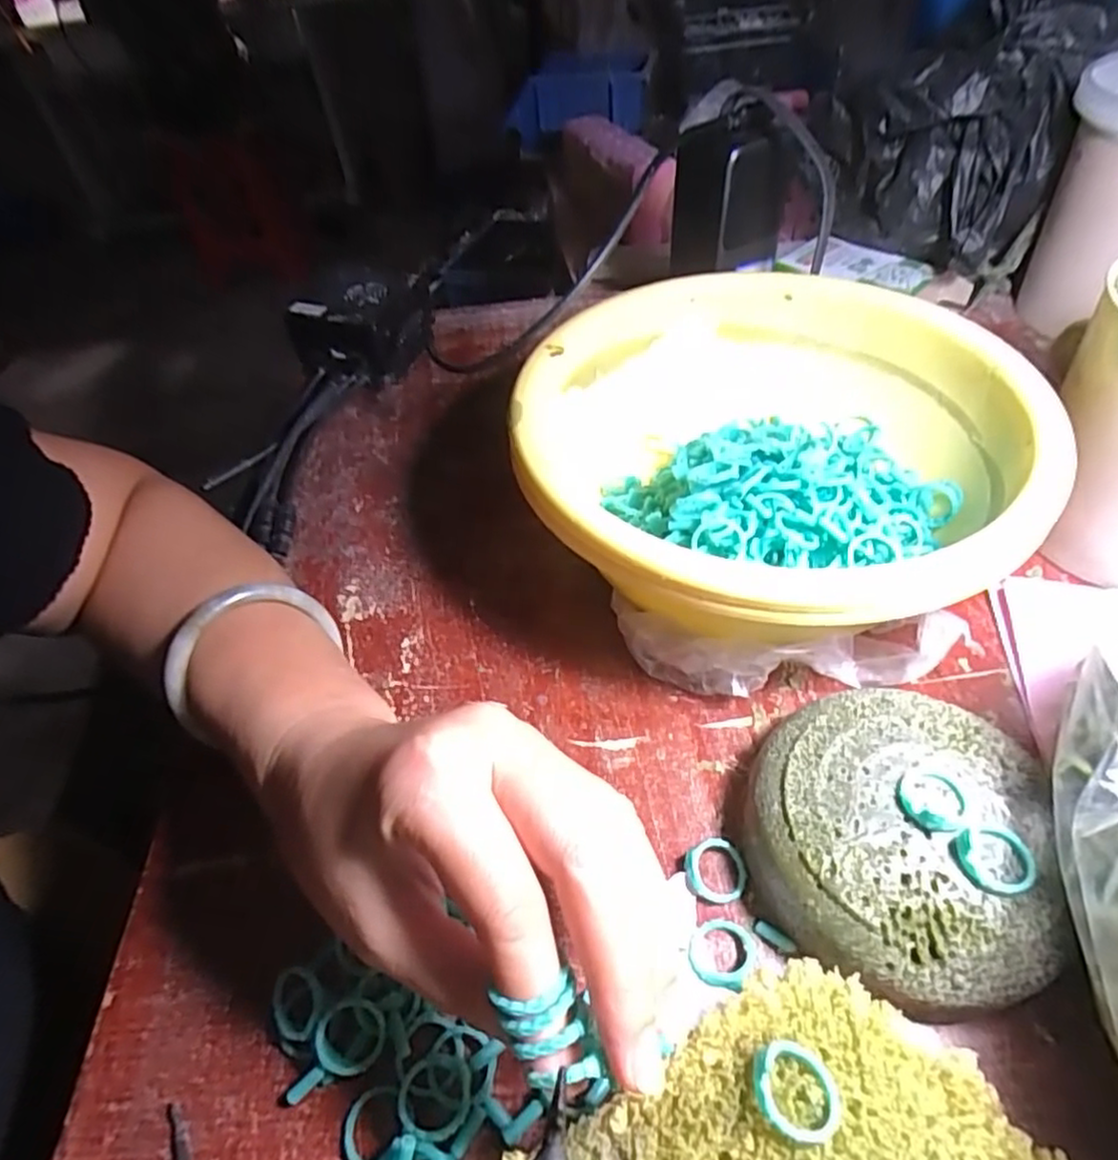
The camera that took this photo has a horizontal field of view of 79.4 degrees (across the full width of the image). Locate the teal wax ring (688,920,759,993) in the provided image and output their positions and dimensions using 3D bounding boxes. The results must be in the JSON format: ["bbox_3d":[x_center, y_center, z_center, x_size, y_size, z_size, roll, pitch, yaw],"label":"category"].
[{"bbox_3d":[0.056,0.128,0.231,0.021,0.004,0.021,-3,49,4],"label":"teal wax ring"}]

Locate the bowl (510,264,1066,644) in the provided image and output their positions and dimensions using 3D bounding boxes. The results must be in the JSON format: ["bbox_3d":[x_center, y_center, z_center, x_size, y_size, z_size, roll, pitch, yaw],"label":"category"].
[{"bbox_3d":[0.097,-0.052,0.327,0.220,0.087,0.223,-3,49,4],"label":"bowl"}]

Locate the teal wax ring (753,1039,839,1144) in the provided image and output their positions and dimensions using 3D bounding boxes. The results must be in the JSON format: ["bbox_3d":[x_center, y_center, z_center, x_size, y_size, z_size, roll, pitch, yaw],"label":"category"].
[{"bbox_3d":[0.061,0.132,0.174,0.021,0.012,0.021,-4,47,4],"label":"teal wax ring"}]

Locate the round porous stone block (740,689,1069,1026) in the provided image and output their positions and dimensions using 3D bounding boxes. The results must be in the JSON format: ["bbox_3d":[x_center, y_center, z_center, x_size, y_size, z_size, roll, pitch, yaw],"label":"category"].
[{"bbox_3d":[0.114,0.091,0.236,0.092,0.039,0.099,-3,49,4],"label":"round porous stone block"}]

